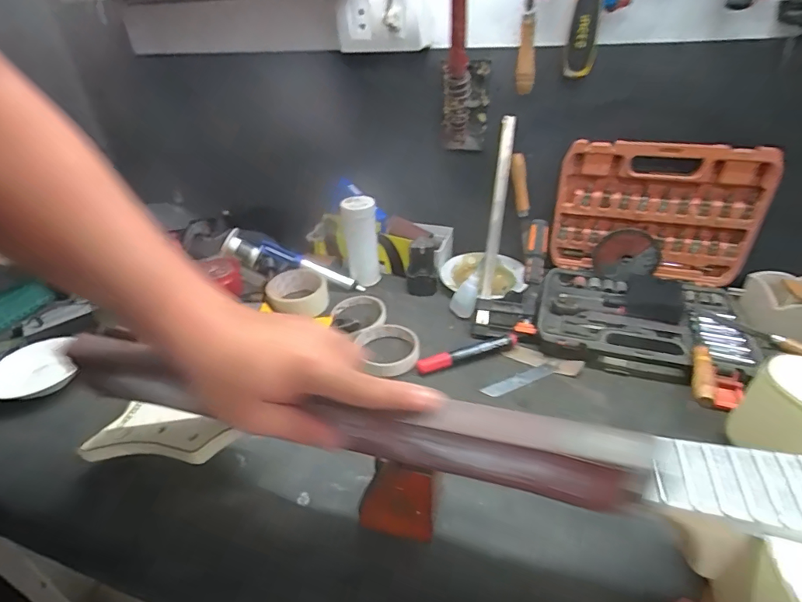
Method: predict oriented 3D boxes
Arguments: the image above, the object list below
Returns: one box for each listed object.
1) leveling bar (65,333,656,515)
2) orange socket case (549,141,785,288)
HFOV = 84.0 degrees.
[{"bbox_3d":[-0.073,0.084,0.341,0.461,0.057,0.027,7,36,19],"label":"leveling bar"},{"bbox_3d":[0.355,-0.123,0.629,0.256,0.187,0.029,10,37,20],"label":"orange socket case"}]

